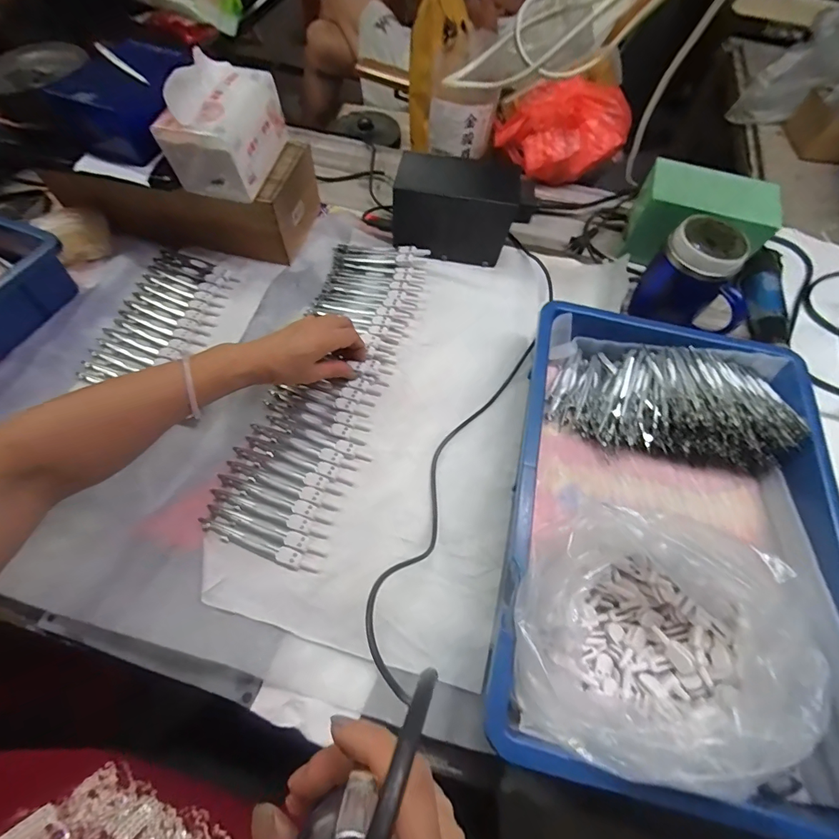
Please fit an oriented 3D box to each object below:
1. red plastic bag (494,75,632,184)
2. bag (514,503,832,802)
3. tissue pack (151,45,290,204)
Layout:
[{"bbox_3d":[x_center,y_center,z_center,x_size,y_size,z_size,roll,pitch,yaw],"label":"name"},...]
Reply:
[{"bbox_3d":[0.227,-0.476,0.697,0.163,0.103,0.171,-23,67,-13],"label":"red plastic bag"},{"bbox_3d":[0.169,0.174,0.341,0.190,0.120,0.170,12,63,3],"label":"bag"},{"bbox_3d":[-0.230,-0.344,0.502,0.100,0.087,0.140,7,62,2],"label":"tissue pack"}]

